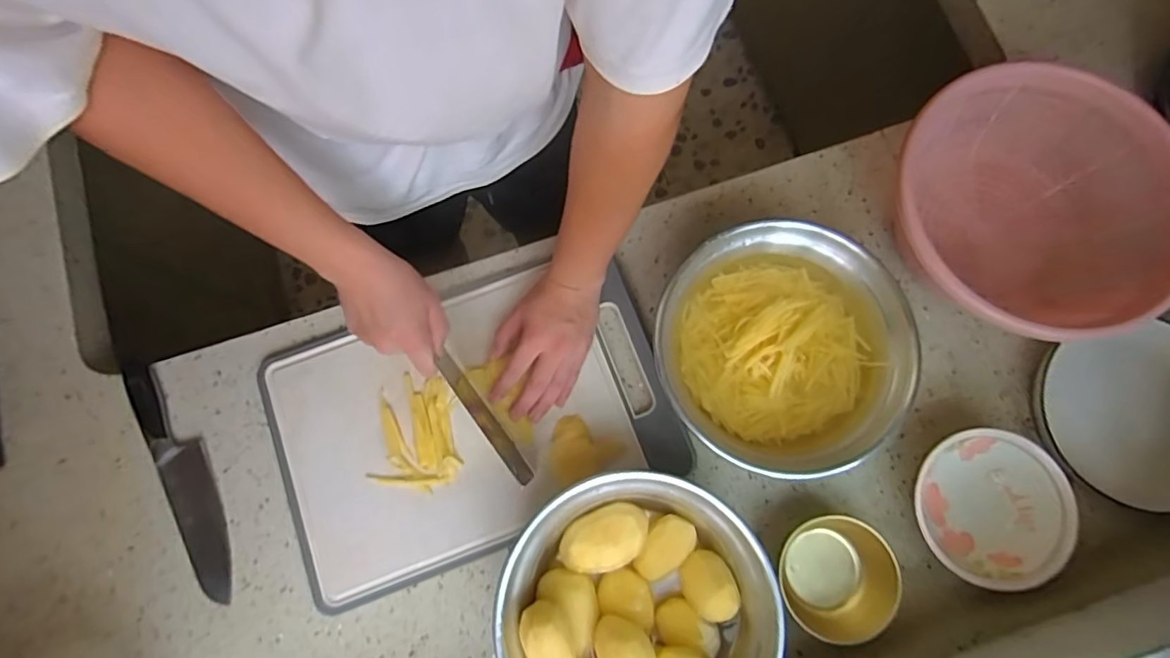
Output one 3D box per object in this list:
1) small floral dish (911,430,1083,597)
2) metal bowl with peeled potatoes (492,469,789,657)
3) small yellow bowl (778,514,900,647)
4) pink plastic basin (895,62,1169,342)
[{"bbox_3d":[0.408,0.183,0.585,0.143,0.056,0.143,0,79,1],"label":"small floral dish"},{"bbox_3d":[0.049,0.267,0.547,0.251,0.094,0.239,0,79,1],"label":"metal bowl with peeled potatoes"},{"bbox_3d":[0.256,0.251,0.575,0.097,0.051,0.110,-9,79,-1],"label":"small yellow bowl"},{"bbox_3d":[0.465,-0.131,0.616,0.272,0.117,0.251,0,78,2],"label":"pink plastic basin"}]

